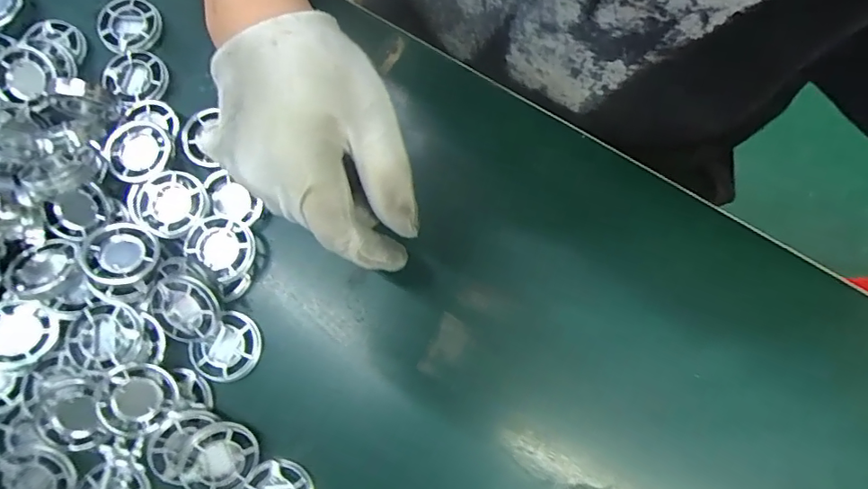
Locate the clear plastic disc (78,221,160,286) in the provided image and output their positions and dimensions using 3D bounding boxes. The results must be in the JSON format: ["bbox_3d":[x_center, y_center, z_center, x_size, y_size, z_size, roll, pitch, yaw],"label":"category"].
[{"bbox_3d":[-0.181,0.004,0.294,0.042,0.006,0.035,34,82,7],"label":"clear plastic disc"}]

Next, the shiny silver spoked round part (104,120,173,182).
[{"bbox_3d":[-0.178,-0.057,0.312,0.039,0.010,0.040,0,79,1],"label":"shiny silver spoked round part"}]

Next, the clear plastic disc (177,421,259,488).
[{"bbox_3d":[-0.115,0.116,0.276,0.038,0.005,0.039,-2,95,-25],"label":"clear plastic disc"}]

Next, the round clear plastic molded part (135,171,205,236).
[{"bbox_3d":[-0.156,-0.025,0.304,0.039,0.009,0.036,0,79,1],"label":"round clear plastic molded part"}]

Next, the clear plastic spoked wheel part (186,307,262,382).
[{"bbox_3d":[-0.118,0.060,0.292,0.039,0.011,0.033,-43,81,-7],"label":"clear plastic spoked wheel part"}]

